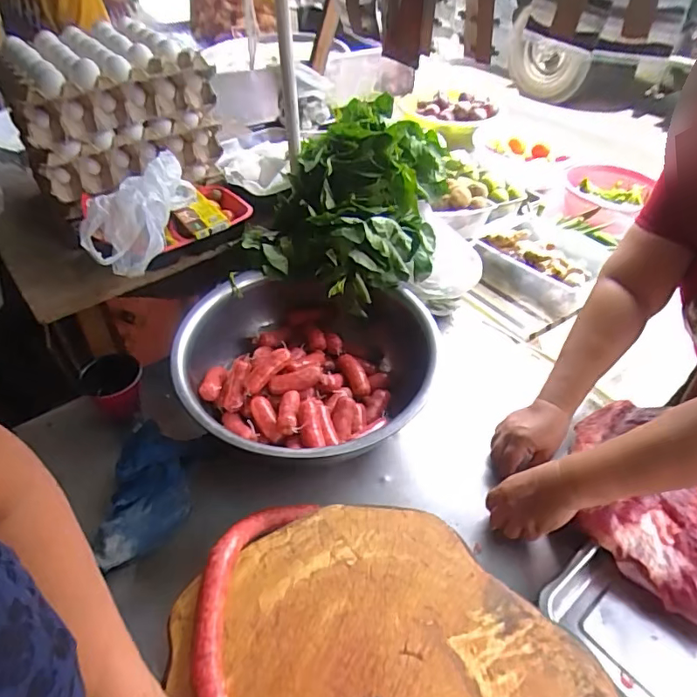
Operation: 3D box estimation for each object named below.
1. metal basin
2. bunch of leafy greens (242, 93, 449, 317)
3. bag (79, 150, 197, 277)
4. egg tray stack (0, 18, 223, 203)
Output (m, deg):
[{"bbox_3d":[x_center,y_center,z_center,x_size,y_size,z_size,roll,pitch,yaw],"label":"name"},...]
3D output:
[{"bbox_3d":[-0.078,0.033,0.783,0.371,0.147,0.340,-1,46,1],"label":"metal basin"},{"bbox_3d":[0.019,-0.247,0.880,0.265,0.192,0.355,28,54,26],"label":"bunch of leafy greens"},{"bbox_3d":[-0.328,-0.213,0.808,0.120,0.094,0.195,1,46,3],"label":"bag"},{"bbox_3d":[-0.408,-0.415,0.906,0.310,0.198,0.270,-21,49,-17],"label":"egg tray stack"}]

